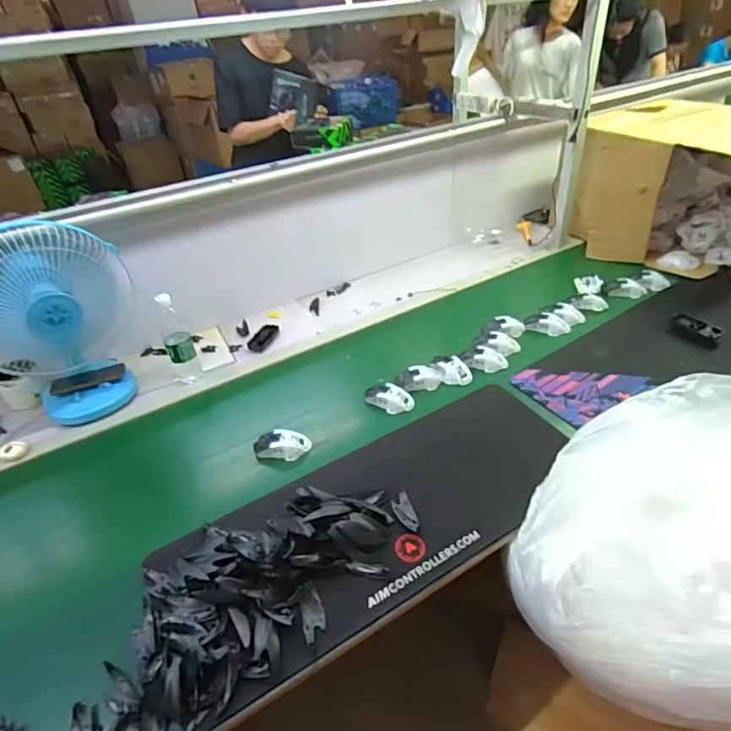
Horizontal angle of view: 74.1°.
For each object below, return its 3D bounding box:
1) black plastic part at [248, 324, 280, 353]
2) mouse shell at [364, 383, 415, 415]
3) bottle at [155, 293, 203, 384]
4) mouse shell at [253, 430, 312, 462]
[{"bbox_3d":[-0.277,-0.077,1.317,0.054,0.024,0.111,15,42,25],"label":"black plastic part"},{"bbox_3d":[0.057,0.069,1.071,0.101,0.034,0.065,22,45,31],"label":"mouse shell"},{"bbox_3d":[-0.445,-0.053,1.152,0.064,0.229,0.068,-20,40,-18],"label":"bottle"},{"bbox_3d":[-0.170,0.161,0.982,0.112,0.031,0.062,-3,38,4],"label":"mouse shell"}]

